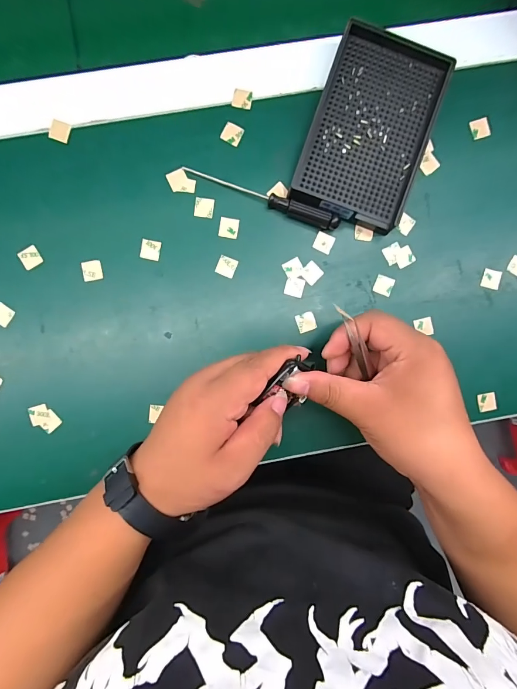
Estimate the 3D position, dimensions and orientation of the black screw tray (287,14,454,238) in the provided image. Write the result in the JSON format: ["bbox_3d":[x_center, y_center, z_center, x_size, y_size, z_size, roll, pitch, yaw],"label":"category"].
[{"bbox_3d":[0.093,-0.170,0.280,0.097,0.021,0.144,20,91,-3],"label":"black screw tray"}]

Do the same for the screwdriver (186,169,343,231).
[{"bbox_3d":[0.003,-0.120,0.281,0.131,0.014,0.010,20,91,-3],"label":"screwdriver"}]

